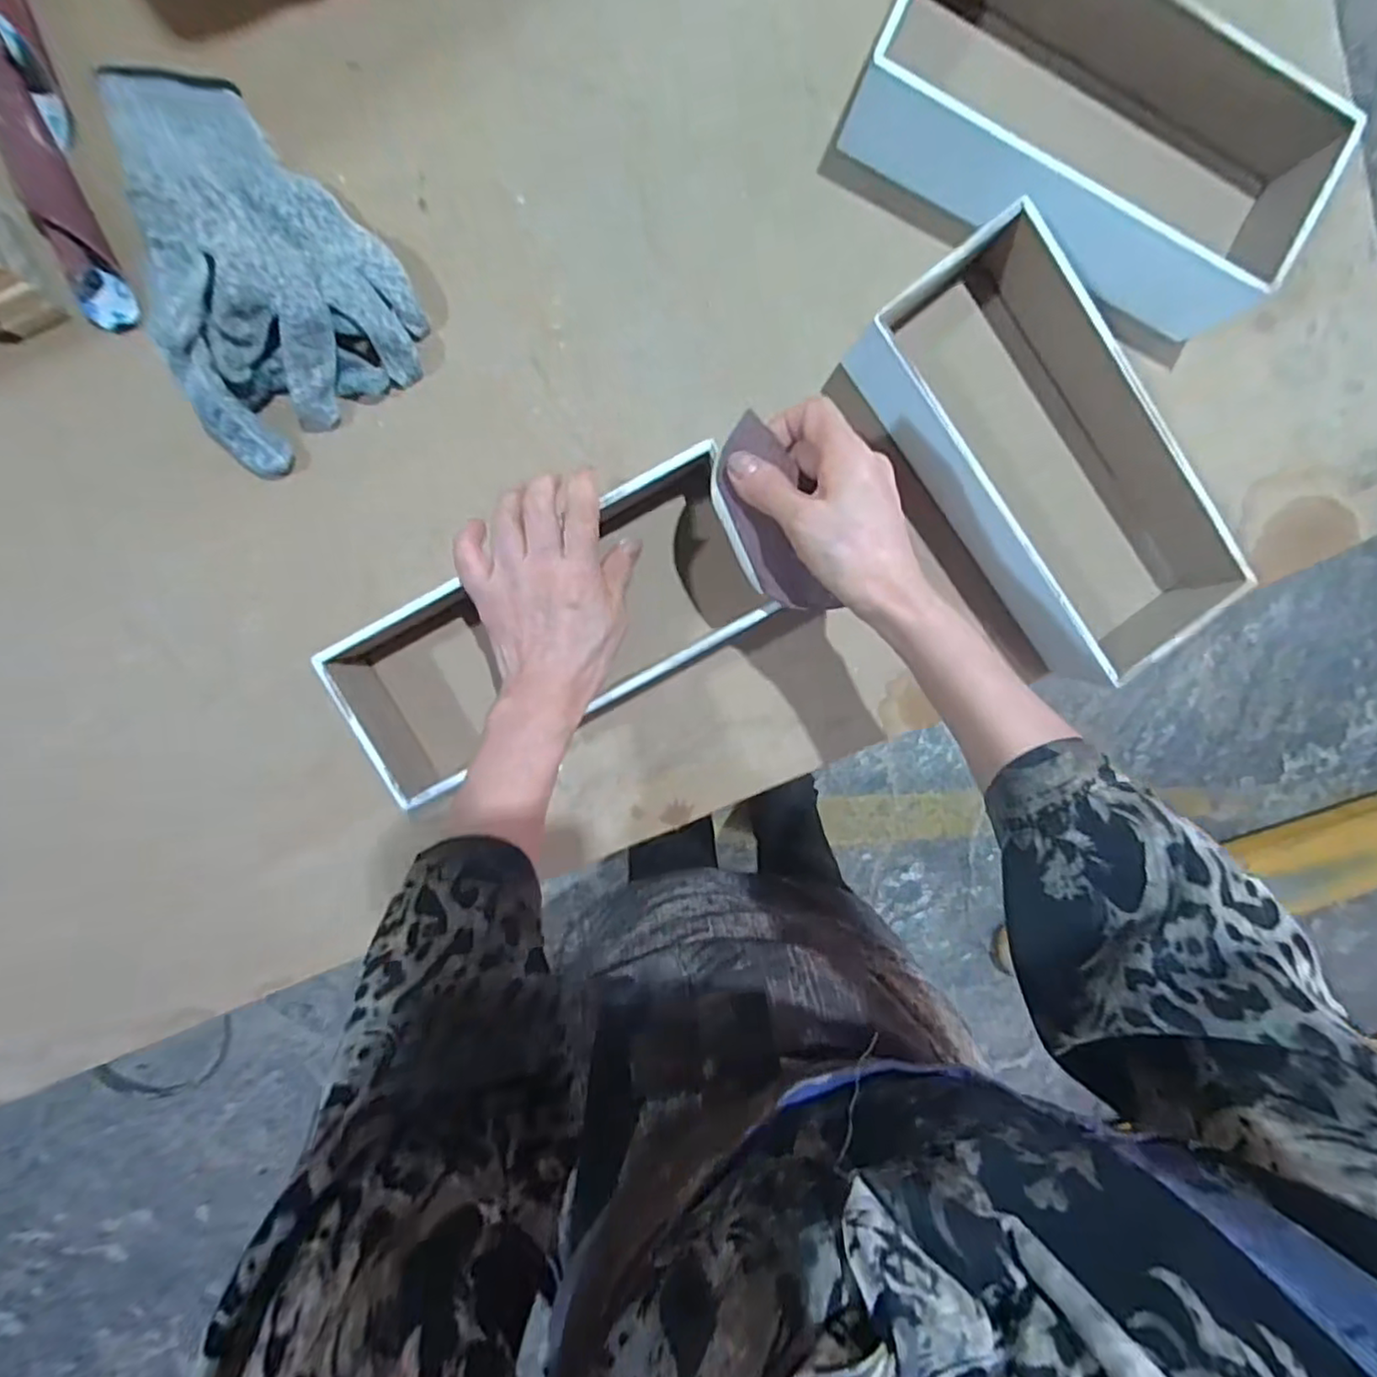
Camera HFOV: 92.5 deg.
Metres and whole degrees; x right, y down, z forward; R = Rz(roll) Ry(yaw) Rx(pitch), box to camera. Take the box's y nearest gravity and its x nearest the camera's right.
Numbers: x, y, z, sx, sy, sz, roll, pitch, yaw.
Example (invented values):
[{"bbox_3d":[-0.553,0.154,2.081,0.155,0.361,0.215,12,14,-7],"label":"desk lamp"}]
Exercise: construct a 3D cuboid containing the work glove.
[{"bbox_3d":[-0.258,-0.244,0.374,0.141,0.063,0.186,-33,98,5],"label":"work glove"}]

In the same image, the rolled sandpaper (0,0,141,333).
[{"bbox_3d":[-0.369,-0.315,0.377,0.031,0.030,0.200,-11,100,2],"label":"rolled sandpaper"}]

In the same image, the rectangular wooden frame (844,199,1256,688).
[{"bbox_3d":[0.224,-0.140,0.401,0.122,0.066,0.254,-37,97,3],"label":"rectangular wooden frame"}]

